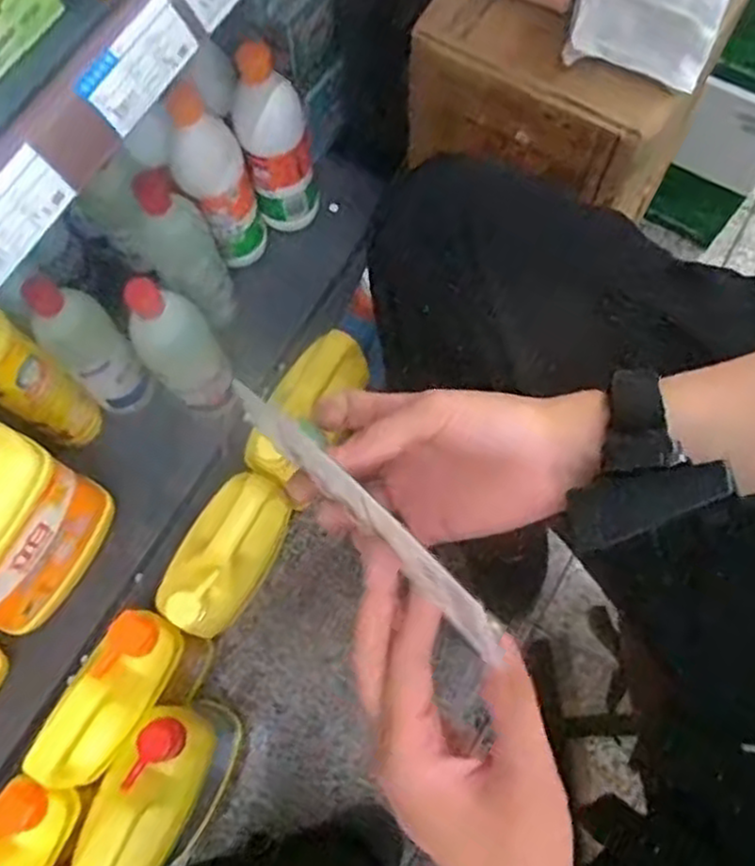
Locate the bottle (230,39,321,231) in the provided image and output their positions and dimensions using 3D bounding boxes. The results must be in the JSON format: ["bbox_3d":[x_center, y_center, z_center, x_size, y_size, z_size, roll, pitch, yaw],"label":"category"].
[{"bbox_3d":[-0.098,-0.283,0.737,0.068,0.215,0.059,-13,72,-3],"label":"bottle"}]

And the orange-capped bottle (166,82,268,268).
[{"bbox_3d":[-0.153,-0.236,0.730,0.065,0.202,0.064,0,72,2],"label":"orange-capped bottle"}]

